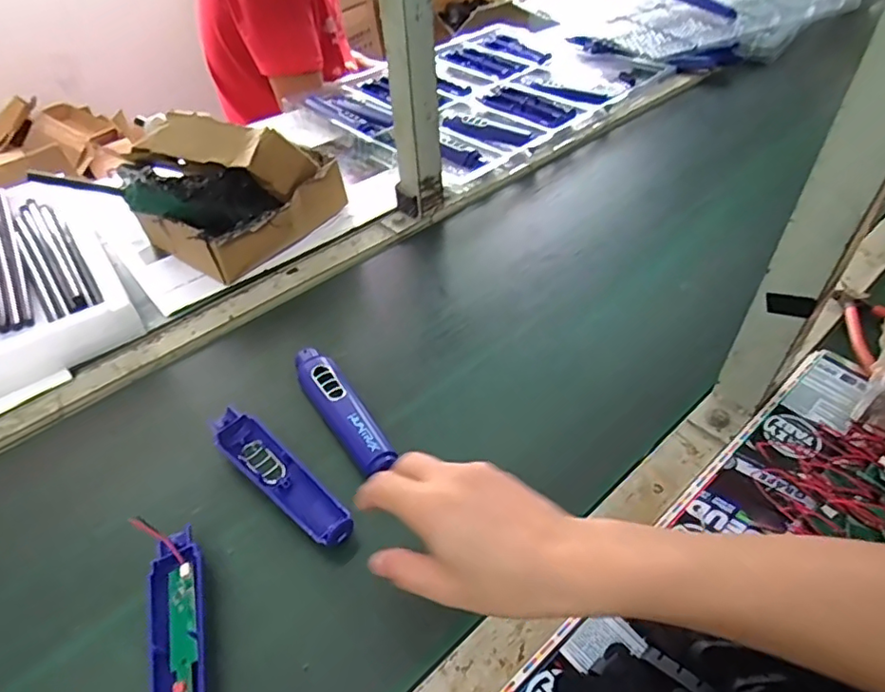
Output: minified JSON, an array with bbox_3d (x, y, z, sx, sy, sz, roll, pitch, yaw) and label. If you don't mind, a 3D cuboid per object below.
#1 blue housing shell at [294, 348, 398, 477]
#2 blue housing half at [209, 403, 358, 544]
[{"bbox_3d":[-0.095,0.053,0.521,0.036,0.021,0.170,-26,46,-22],"label":"blue housing shell"},{"bbox_3d":[-0.137,0.108,0.473,0.165,0.020,0.039,32,54,31],"label":"blue housing half"}]

